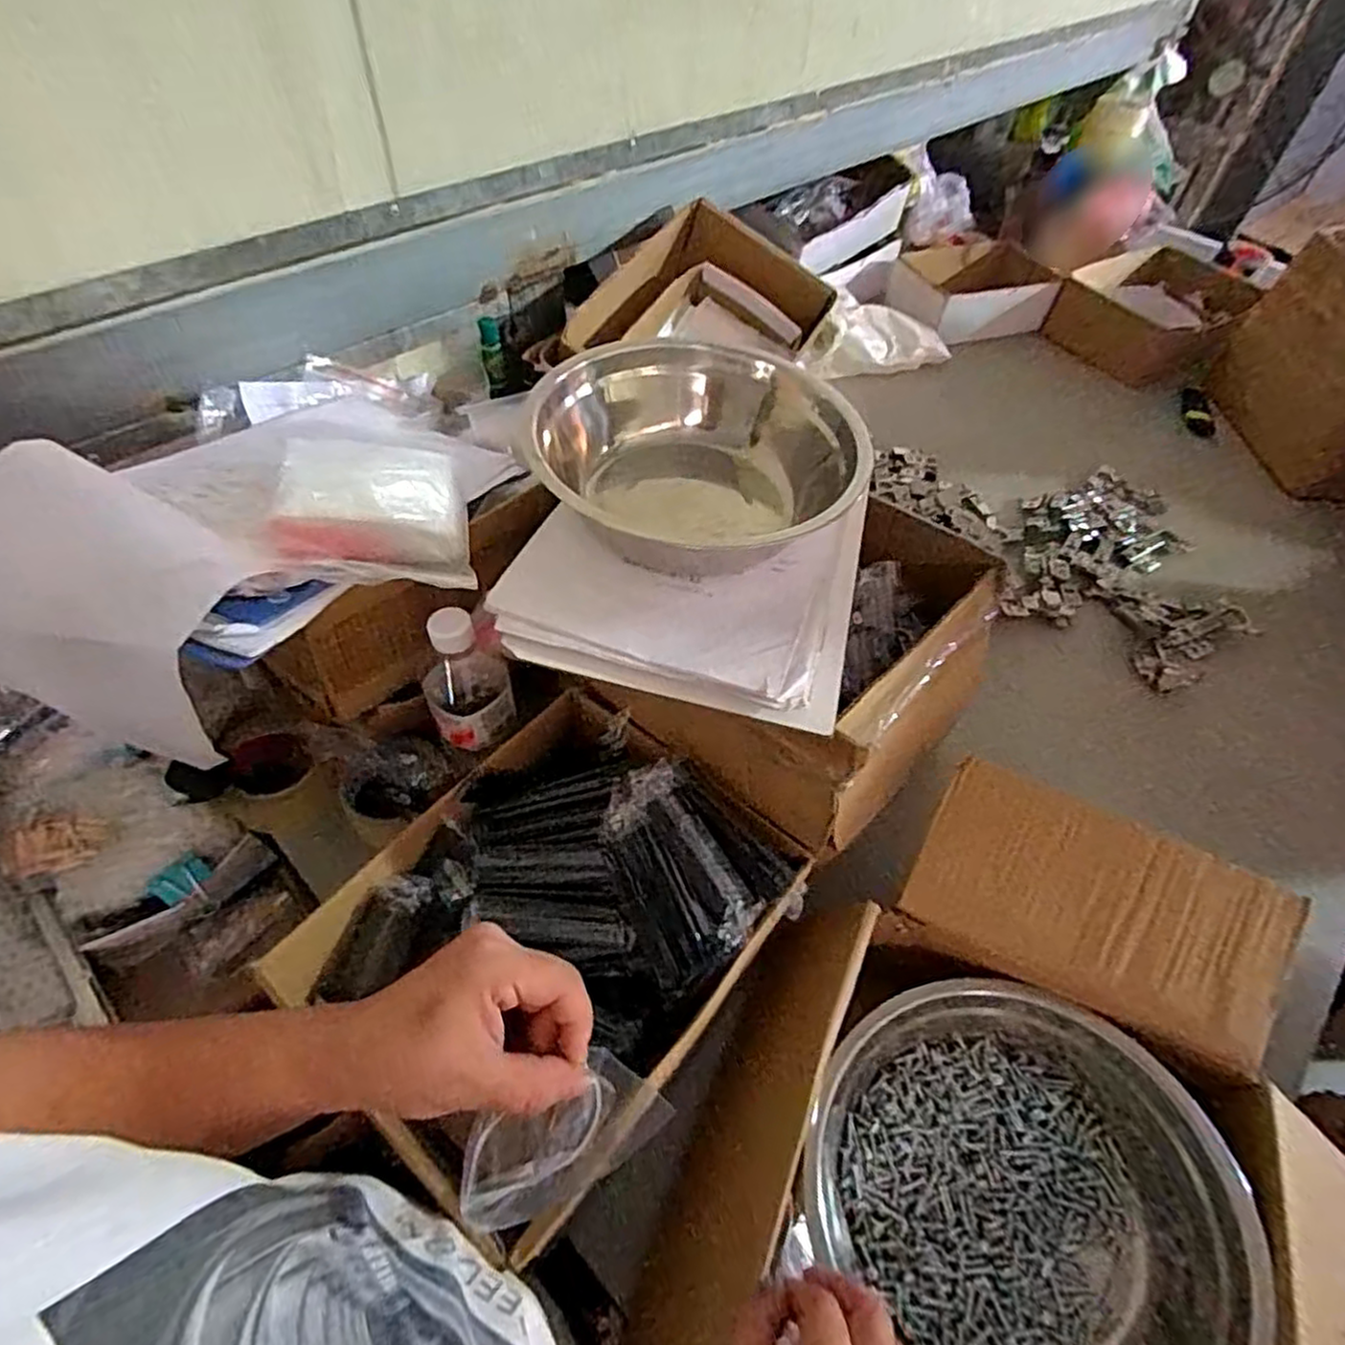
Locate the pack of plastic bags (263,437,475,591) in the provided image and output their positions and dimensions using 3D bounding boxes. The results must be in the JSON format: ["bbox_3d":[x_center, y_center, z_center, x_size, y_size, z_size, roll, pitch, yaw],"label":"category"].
[{"bbox_3d":[-0.219,-0.124,0.531,0.128,0.020,0.202,0,40,-22],"label":"pack of plastic bags"}]

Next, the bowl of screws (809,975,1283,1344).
[{"bbox_3d":[0.223,0.326,0.455,0.222,0.077,0.239,2,53,-2],"label":"bowl of screws"}]

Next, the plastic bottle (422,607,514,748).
[{"bbox_3d":[-0.164,0.001,0.568,0.065,0.116,0.066,2,53,-2],"label":"plastic bottle"}]

